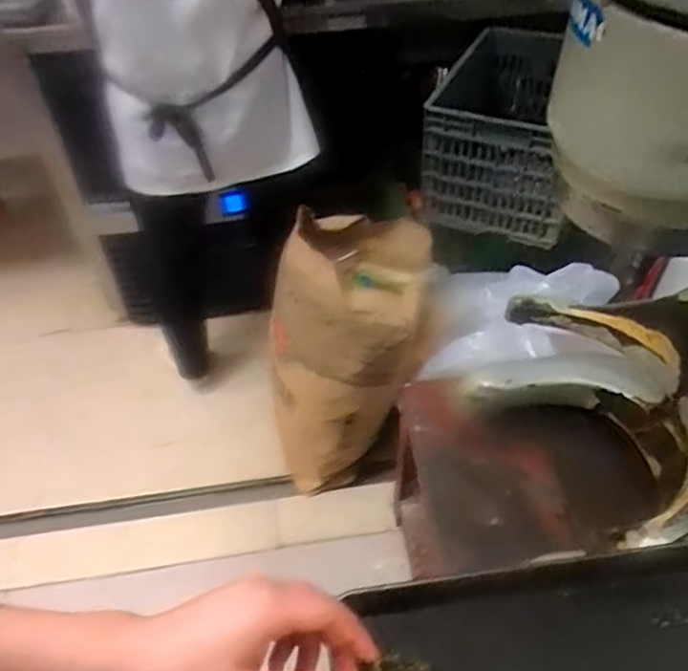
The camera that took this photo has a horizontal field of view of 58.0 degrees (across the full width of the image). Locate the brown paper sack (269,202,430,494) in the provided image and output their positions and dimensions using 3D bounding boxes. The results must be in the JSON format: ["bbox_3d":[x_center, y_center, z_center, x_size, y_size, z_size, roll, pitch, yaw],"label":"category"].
[{"bbox_3d":[0.009,0.047,1.400,0.328,0.527,0.364,5,48,6],"label":"brown paper sack"}]

